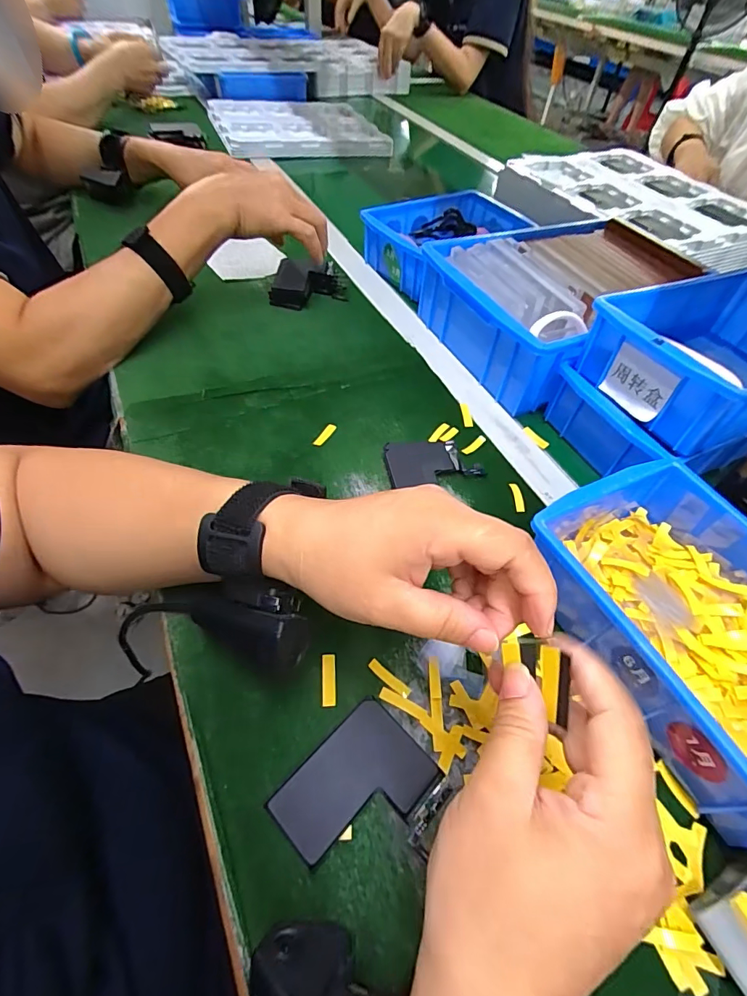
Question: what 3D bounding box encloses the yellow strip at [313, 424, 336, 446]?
[{"bbox_3d":[-0.043,-0.056,0.391,0.007,0.004,0.030,23,55,12],"label":"yellow strip"}]

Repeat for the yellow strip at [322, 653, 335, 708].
[{"bbox_3d":[-0.027,0.109,0.264,0.008,0.004,0.030,-1,53,-6],"label":"yellow strip"}]

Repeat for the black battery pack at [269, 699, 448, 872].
[{"bbox_3d":[-0.009,0.152,0.231,0.076,0.005,0.057,-37,64,-28],"label":"black battery pack"}]

